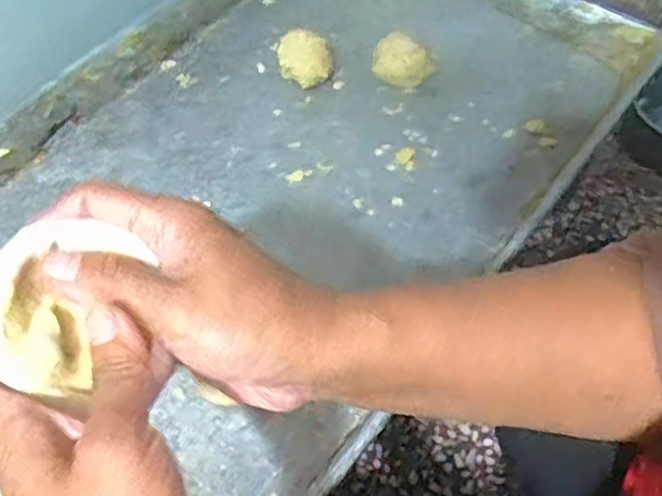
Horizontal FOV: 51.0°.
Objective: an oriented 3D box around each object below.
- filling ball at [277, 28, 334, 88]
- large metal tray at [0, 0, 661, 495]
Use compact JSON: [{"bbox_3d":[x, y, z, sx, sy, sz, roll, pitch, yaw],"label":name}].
[{"bbox_3d":[-0.023,-0.169,0.627,0.047,0.038,0.040,-7,59,-3],"label":"filling ball"},{"bbox_3d":[-0.041,-0.081,0.574,0.402,0.066,0.581,34,65,19],"label":"large metal tray"}]

